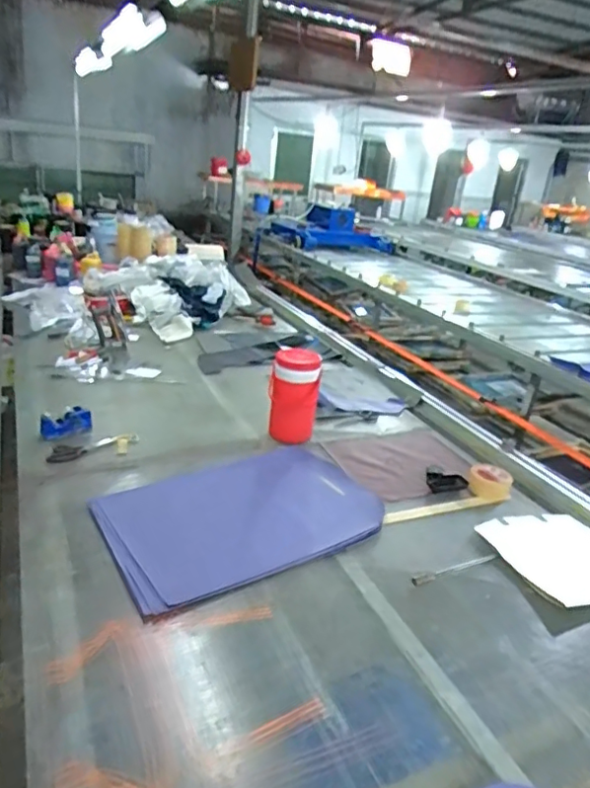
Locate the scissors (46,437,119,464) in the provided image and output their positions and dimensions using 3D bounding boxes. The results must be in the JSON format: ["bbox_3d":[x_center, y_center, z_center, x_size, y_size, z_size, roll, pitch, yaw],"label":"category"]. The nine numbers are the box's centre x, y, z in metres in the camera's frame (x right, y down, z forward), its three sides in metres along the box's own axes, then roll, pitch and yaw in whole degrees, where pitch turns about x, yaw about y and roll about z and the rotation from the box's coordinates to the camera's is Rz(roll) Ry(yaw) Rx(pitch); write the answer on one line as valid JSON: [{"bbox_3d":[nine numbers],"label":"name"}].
[{"bbox_3d":[-0.582,0.146,1.559,0.086,0.017,0.195,21,25,29],"label":"scissors"}]

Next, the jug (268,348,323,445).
[{"bbox_3d":[-0.006,0.006,1.720,0.142,0.252,0.160,6,23,-2],"label":"jug"}]

